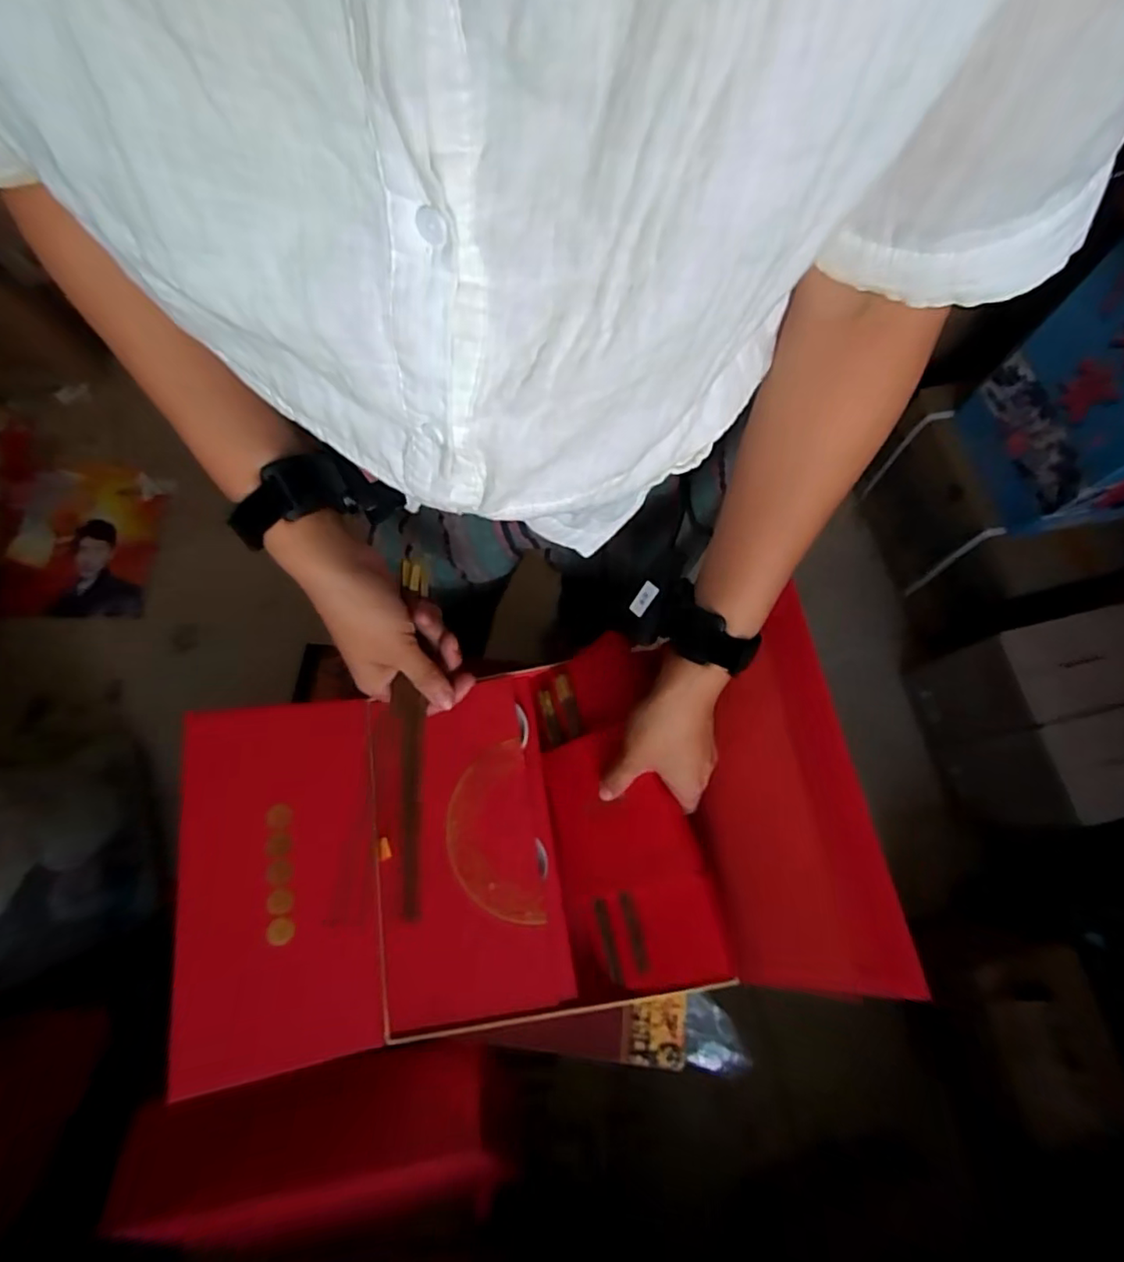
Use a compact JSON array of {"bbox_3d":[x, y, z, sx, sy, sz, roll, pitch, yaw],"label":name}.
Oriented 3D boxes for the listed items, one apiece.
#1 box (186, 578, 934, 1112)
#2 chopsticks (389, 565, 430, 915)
[{"bbox_3d":[-0.039,0.166,0.484,0.507,0.118,0.279,-10,72,9],"label":"box"},{"bbox_3d":[-0.105,0.063,0.412,0.021,0.015,0.244,-4,68,-2],"label":"chopsticks"}]

